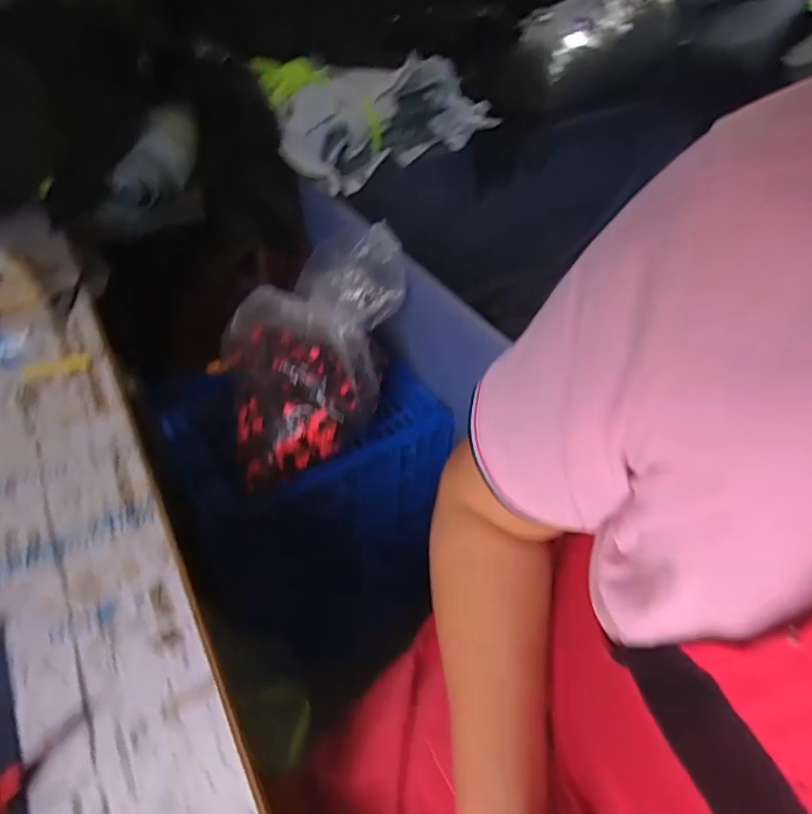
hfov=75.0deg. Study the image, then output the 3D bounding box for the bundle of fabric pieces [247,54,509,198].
[{"bbox_3d":[-0.038,-0.591,1.082,0.465,0.175,0.230,-13,47,-15],"label":"bundle of fabric pieces"}]

